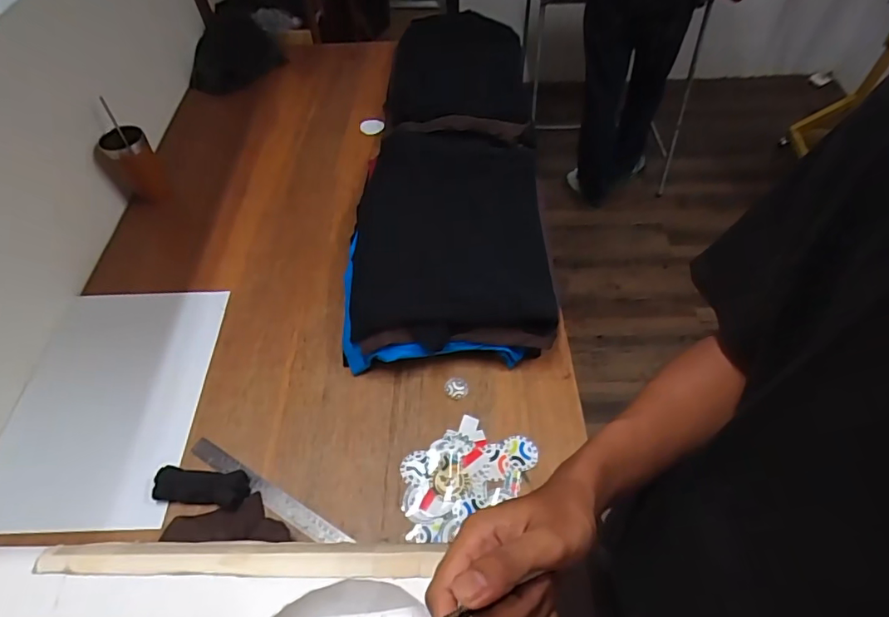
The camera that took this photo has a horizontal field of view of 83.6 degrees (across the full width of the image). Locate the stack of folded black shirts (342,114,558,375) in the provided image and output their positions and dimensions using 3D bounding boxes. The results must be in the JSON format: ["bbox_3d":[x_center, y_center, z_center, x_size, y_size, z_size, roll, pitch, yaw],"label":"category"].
[{"bbox_3d":[0.010,-0.166,0.971,0.356,0.115,0.626,1,53,2],"label":"stack of folded black shirts"}]

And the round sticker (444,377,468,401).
[{"bbox_3d":[0.019,0.129,0.805,0.037,0.004,0.039,-3,53,-1],"label":"round sticker"}]

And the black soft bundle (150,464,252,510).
[{"bbox_3d":[-0.343,0.251,0.704,0.127,0.030,0.050,3,53,4],"label":"black soft bundle"}]

